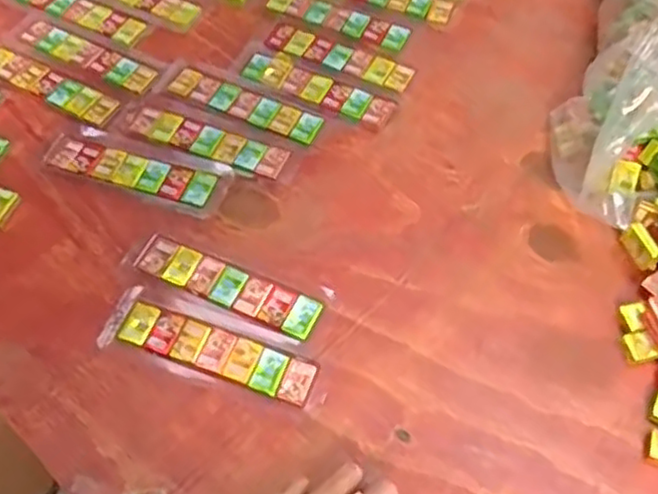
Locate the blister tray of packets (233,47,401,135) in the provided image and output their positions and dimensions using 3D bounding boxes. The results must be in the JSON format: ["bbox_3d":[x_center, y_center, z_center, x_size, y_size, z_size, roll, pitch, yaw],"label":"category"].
[{"bbox_3d":[-0.013,-0.120,0.513,0.127,0.004,0.032,26,62,14],"label":"blister tray of packets"}]

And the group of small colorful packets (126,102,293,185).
[{"bbox_3d":[-0.087,-0.075,0.485,0.123,0.004,0.029,19,60,11],"label":"group of small colorful packets"}]

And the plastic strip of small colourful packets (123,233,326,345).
[{"bbox_3d":[-0.066,0.026,0.427,0.124,0.005,0.033,21,61,12],"label":"plastic strip of small colourful packets"}]

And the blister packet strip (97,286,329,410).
[{"bbox_3d":[-0.067,0.061,0.406,0.135,0.008,0.036,16,60,9],"label":"blister packet strip"}]

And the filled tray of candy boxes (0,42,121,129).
[{"bbox_3d":[-0.209,-0.122,0.512,0.117,0.015,0.028,27,62,15],"label":"filled tray of candy boxes"}]

